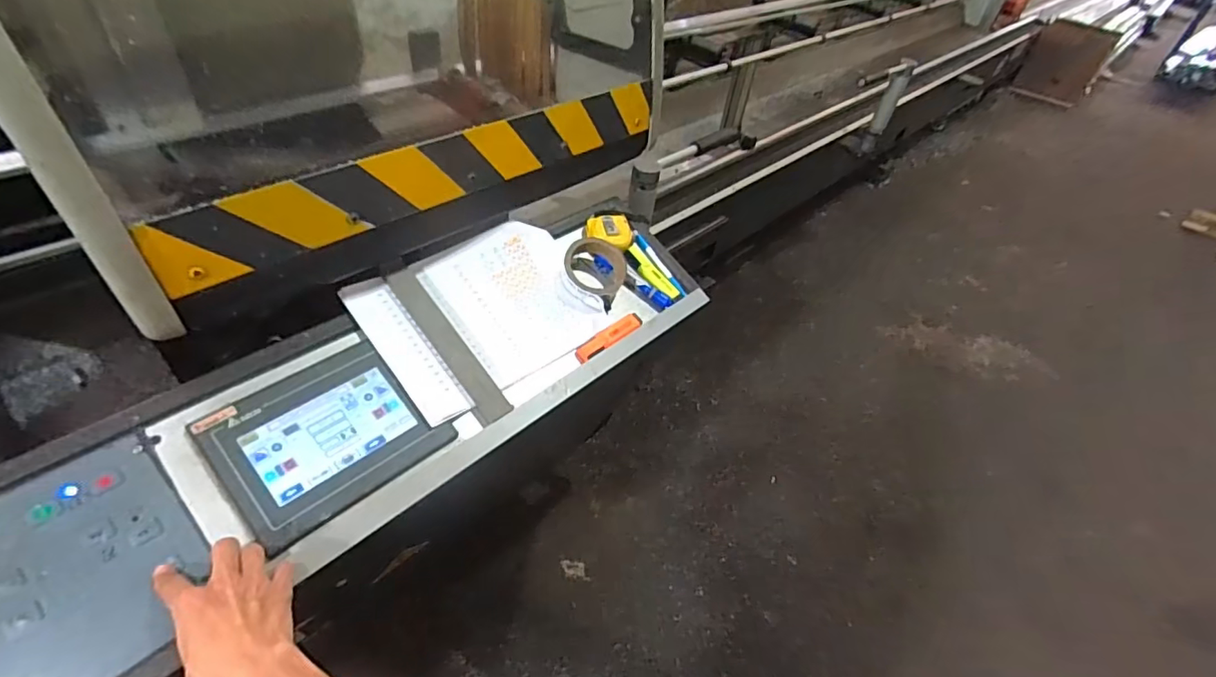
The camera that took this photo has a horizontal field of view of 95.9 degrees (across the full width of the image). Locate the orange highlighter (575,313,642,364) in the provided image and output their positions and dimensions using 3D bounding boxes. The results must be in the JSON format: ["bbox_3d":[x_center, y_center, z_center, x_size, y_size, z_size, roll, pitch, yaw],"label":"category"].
[{"bbox_3d":[0.004,-0.003,0.783,0.024,0.011,0.128,38,51,26],"label":"orange highlighter"}]

